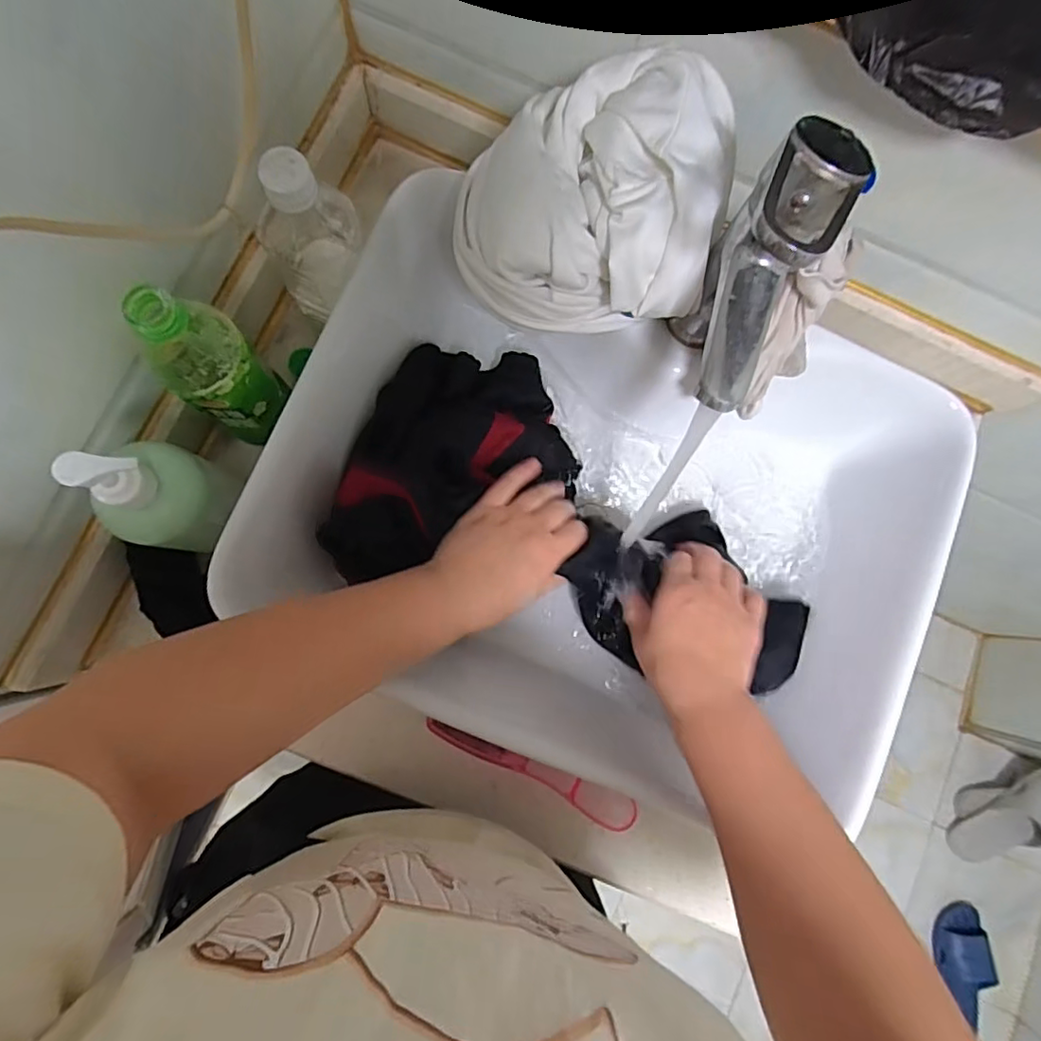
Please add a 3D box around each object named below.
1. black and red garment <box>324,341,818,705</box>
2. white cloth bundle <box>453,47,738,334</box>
[{"bbox_3d":[0.061,-0.010,0.458,0.377,0.091,0.208,18,82,-2],"label":"black and red garment"},{"bbox_3d":[0.044,-0.210,0.376,0.161,0.090,0.150,13,82,-3],"label":"white cloth bundle"}]

